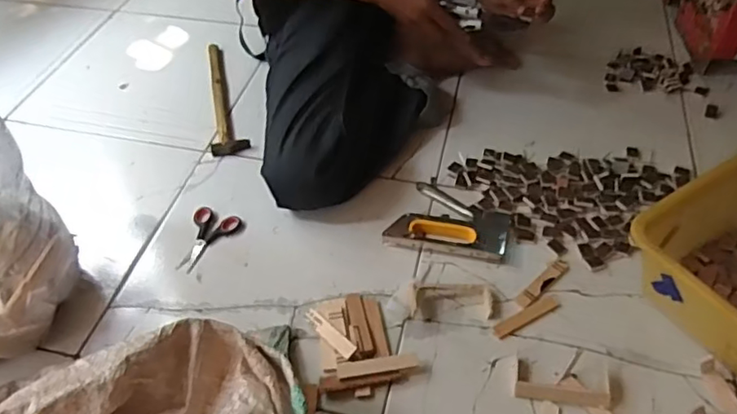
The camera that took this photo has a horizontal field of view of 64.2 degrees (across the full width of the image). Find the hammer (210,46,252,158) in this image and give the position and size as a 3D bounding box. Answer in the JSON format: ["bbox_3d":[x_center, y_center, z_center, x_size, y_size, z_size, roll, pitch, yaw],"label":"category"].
[{"bbox_3d":[-0.265,-0.213,1.108,0.064,0.022,0.325,-9,48,-6],"label":"hammer"}]

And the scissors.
[{"bbox_3d":[-0.250,0.049,0.883,0.078,0.005,0.116,16,50,16],"label":"scissors"}]

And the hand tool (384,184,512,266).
[{"bbox_3d":[0.124,0.019,0.879,0.174,0.020,0.127,11,49,12],"label":"hand tool"}]

